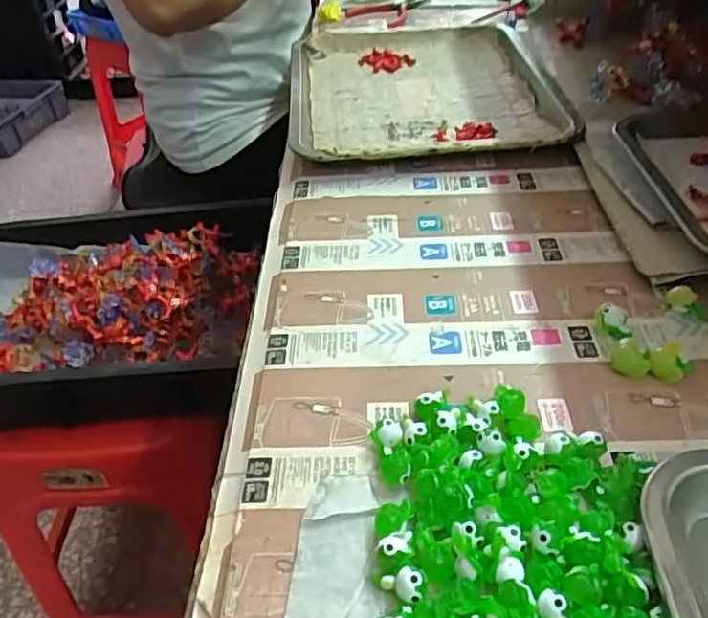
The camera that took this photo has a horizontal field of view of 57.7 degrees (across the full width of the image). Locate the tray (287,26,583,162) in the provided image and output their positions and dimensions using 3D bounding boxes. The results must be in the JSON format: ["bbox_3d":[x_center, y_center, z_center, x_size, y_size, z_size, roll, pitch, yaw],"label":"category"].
[{"bbox_3d":[0.066,-0.227,0.651,0.256,0.027,0.302,-5,42,0],"label":"tray"}]

